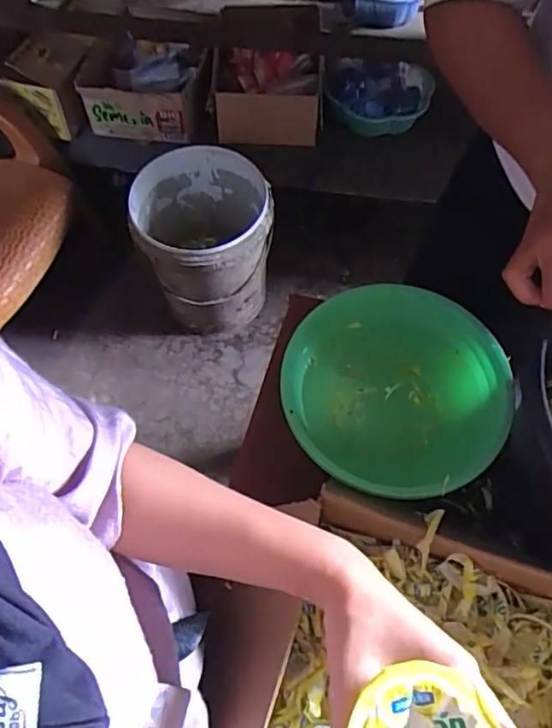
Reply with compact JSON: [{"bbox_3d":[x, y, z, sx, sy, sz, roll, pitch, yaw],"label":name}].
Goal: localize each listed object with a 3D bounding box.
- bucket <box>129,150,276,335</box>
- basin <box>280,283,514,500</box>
[{"bbox_3d":[-0.162,-0.289,1.364,0.290,0.335,0.317,-1,64,1],"label":"bucket"},{"bbox_3d":[0.117,0.034,0.616,0.212,0.103,0.226,-1,64,1],"label":"basin"}]

